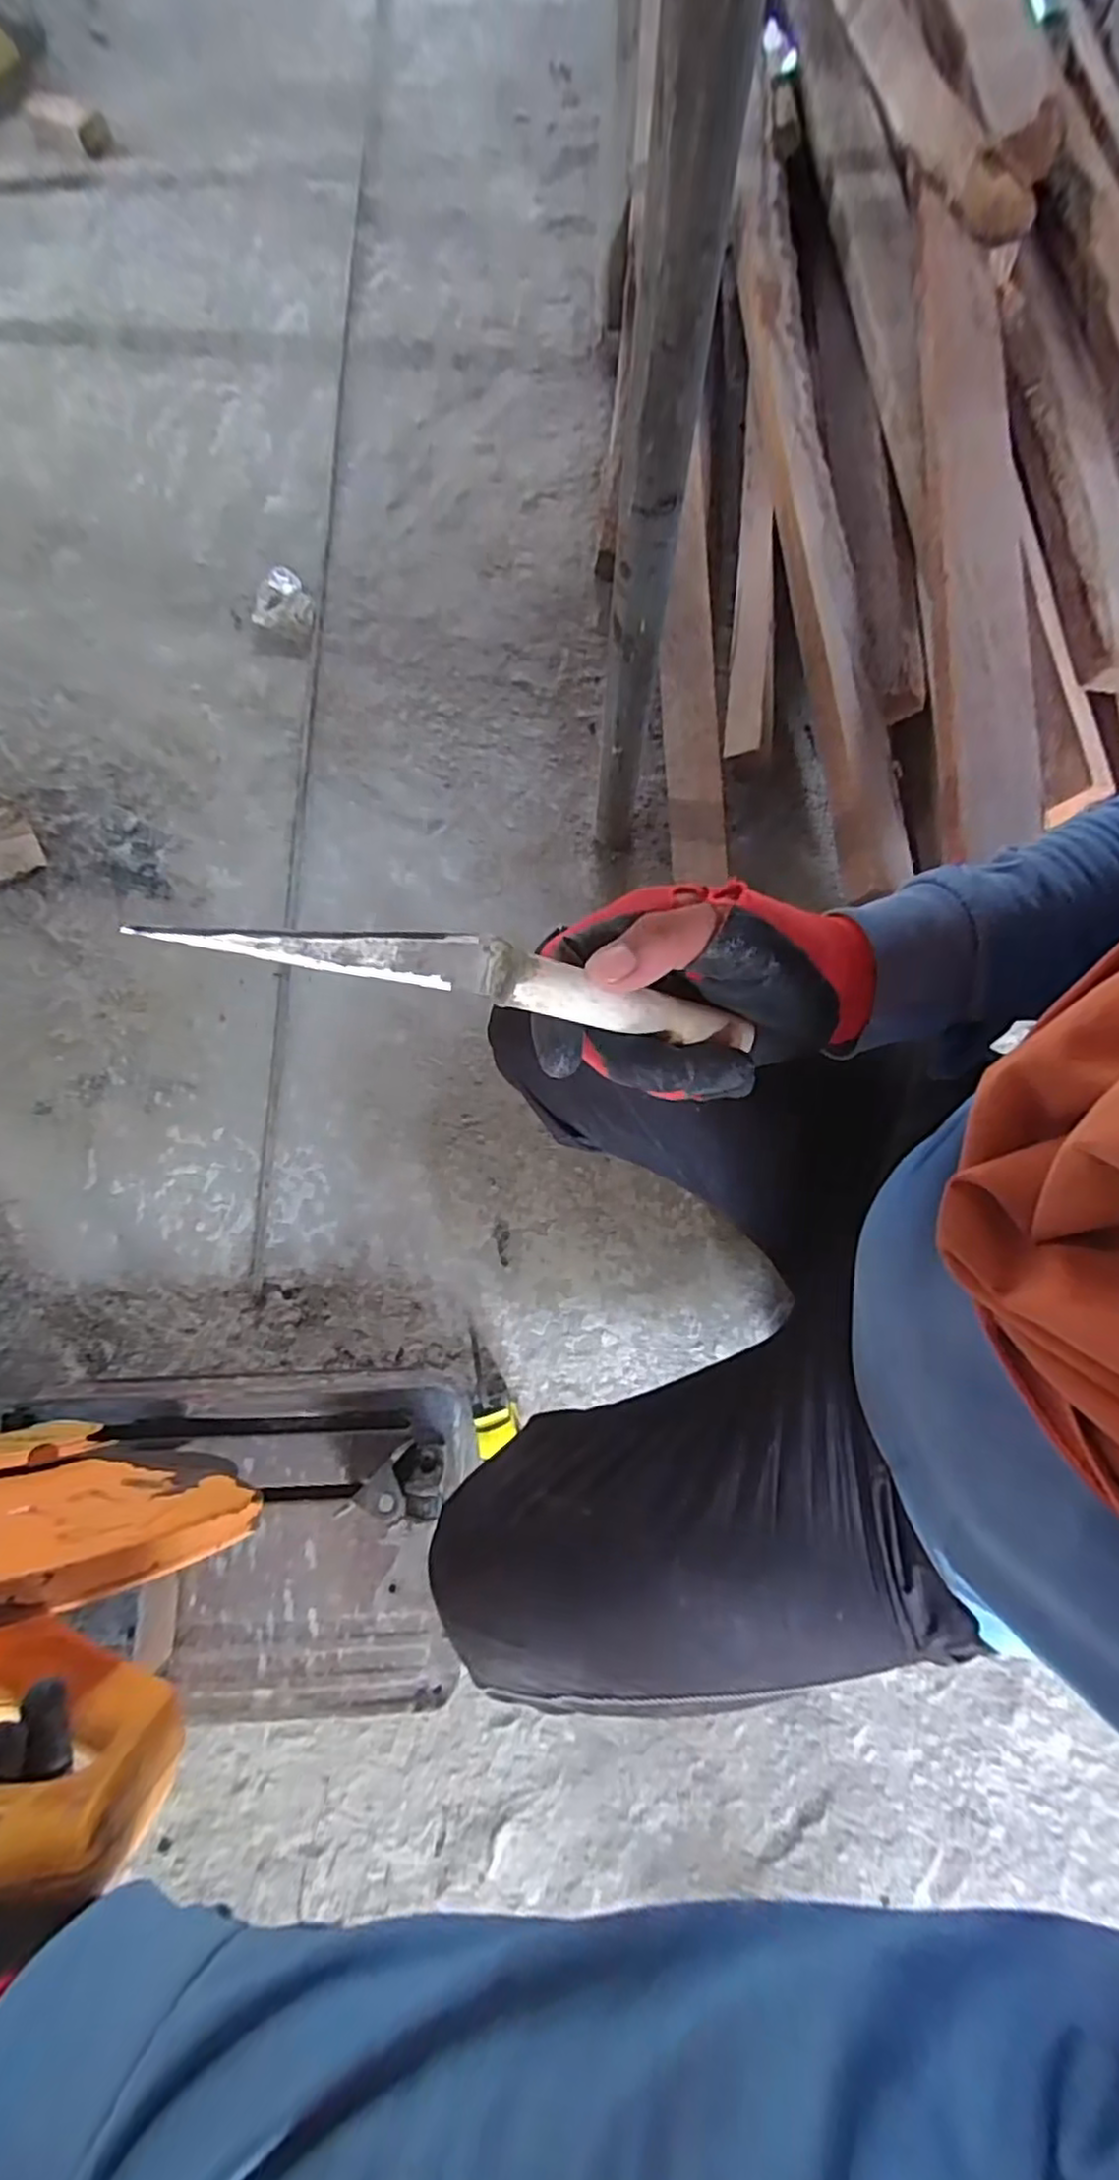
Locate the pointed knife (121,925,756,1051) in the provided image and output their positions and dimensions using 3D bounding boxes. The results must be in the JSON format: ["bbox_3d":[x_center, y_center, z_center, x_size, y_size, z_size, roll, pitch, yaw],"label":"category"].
[{"bbox_3d":[-0.020,-0.041,0.254,0.218,0.013,0.018,7,74,-26],"label":"pointed knife"}]

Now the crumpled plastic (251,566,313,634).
[{"bbox_3d":[-0.382,-0.693,0.987,0.085,0.024,0.117,4,75,2],"label":"crumpled plastic"}]

